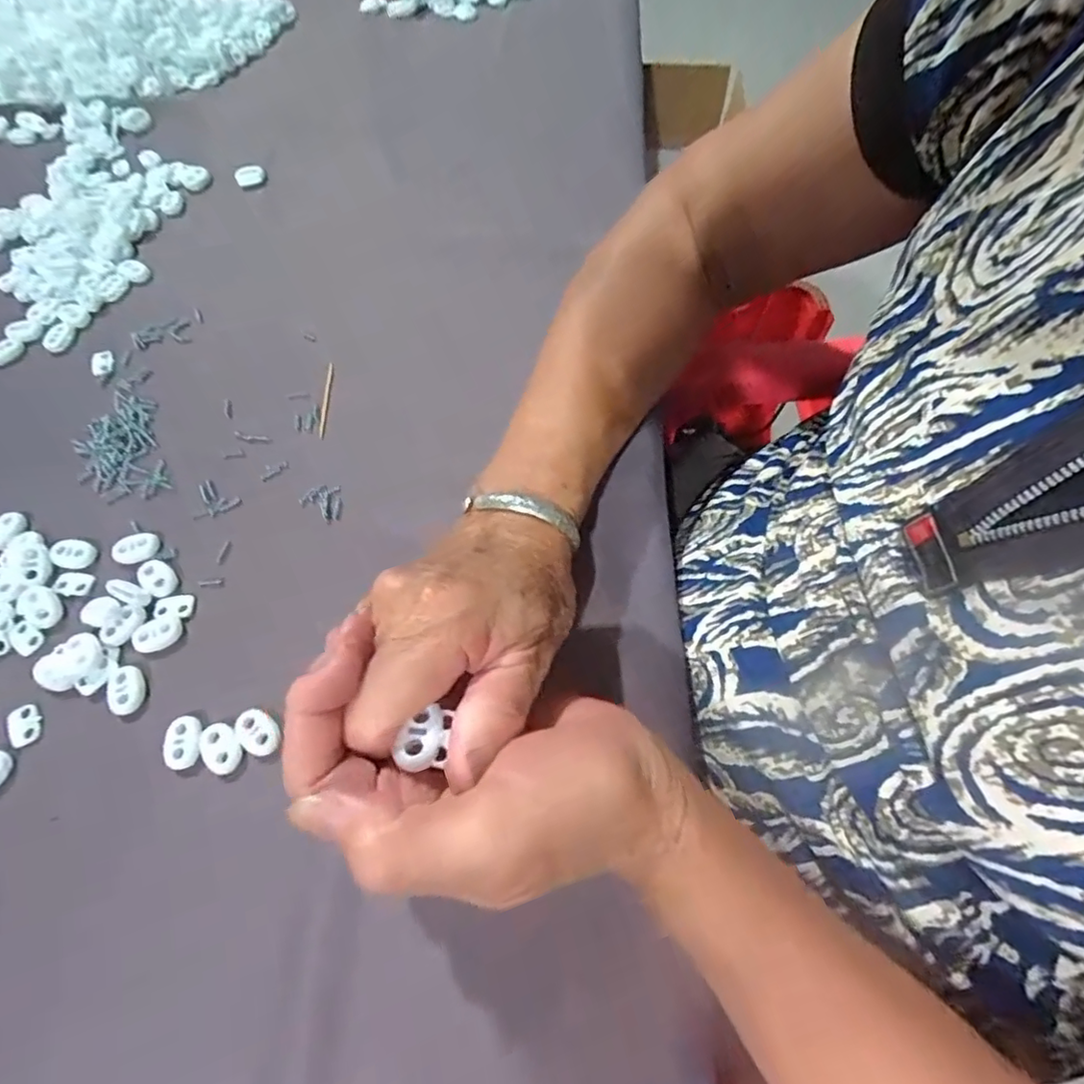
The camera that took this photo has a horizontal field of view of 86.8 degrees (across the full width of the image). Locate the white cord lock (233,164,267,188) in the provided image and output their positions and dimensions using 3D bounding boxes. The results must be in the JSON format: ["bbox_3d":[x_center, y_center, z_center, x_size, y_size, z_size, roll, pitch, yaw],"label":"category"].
[{"bbox_3d":[-0.224,-0.281,0.440,0.022,0.012,0.010,-20,64,-6],"label":"white cord lock"}]

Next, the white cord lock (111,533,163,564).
[{"bbox_3d":[-0.212,0.003,0.299,0.023,0.006,0.014,-20,65,-8],"label":"white cord lock"}]

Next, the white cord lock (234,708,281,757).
[{"bbox_3d":[-0.128,0.084,0.256,0.016,0.004,0.022,-41,70,-17],"label":"white cord lock"}]

